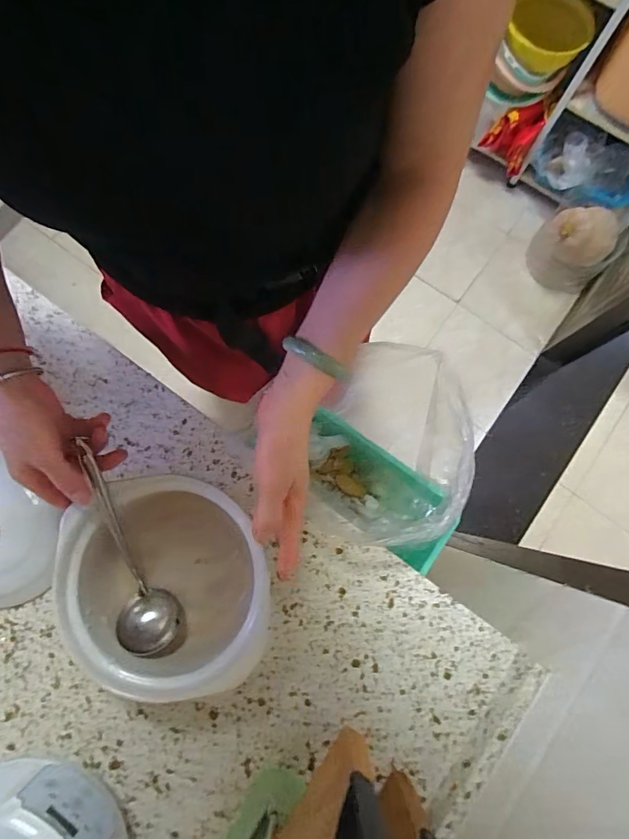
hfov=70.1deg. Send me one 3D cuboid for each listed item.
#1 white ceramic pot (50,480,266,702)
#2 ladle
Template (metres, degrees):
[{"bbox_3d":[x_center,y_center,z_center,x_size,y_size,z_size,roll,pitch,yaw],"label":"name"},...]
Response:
[{"bbox_3d":[-0.150,0.165,0.483,0.197,0.099,0.198,0,79,-1],"label":"white ceramic pot"},{"bbox_3d":[-0.194,0.137,0.467,0.063,0.048,0.224,-10,105,-2],"label":"ladle"}]

